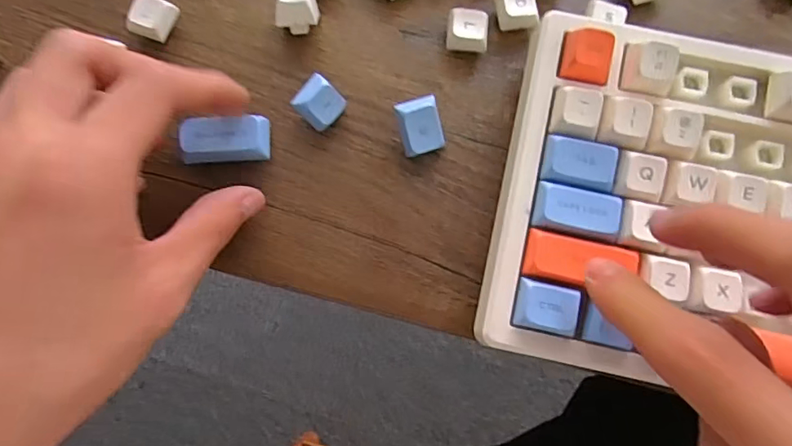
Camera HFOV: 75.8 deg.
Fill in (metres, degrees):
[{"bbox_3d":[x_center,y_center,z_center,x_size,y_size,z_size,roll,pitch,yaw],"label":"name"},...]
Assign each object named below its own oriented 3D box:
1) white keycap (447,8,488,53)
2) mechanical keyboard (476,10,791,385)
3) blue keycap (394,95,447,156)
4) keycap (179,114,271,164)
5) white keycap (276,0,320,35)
[{"bbox_3d":[0.032,-0.086,0.231,0.018,0.012,0.017,6,79,1],"label":"white keycap"},{"bbox_3d":[0.240,0.008,0.201,0.397,0.043,0.159,11,80,2],"label":"mechanical keyboard"},{"bbox_3d":[0.010,-0.042,0.218,0.019,0.010,0.024,-19,110,-12],"label":"blue keycap"},{"bbox_3d":[-0.072,-0.035,0.219,0.035,0.017,0.017,-4,79,-1],"label":"keycap"},{"bbox_3d":[-0.044,-0.096,0.231,0.017,0.017,0.020,2,79,0],"label":"white keycap"}]

